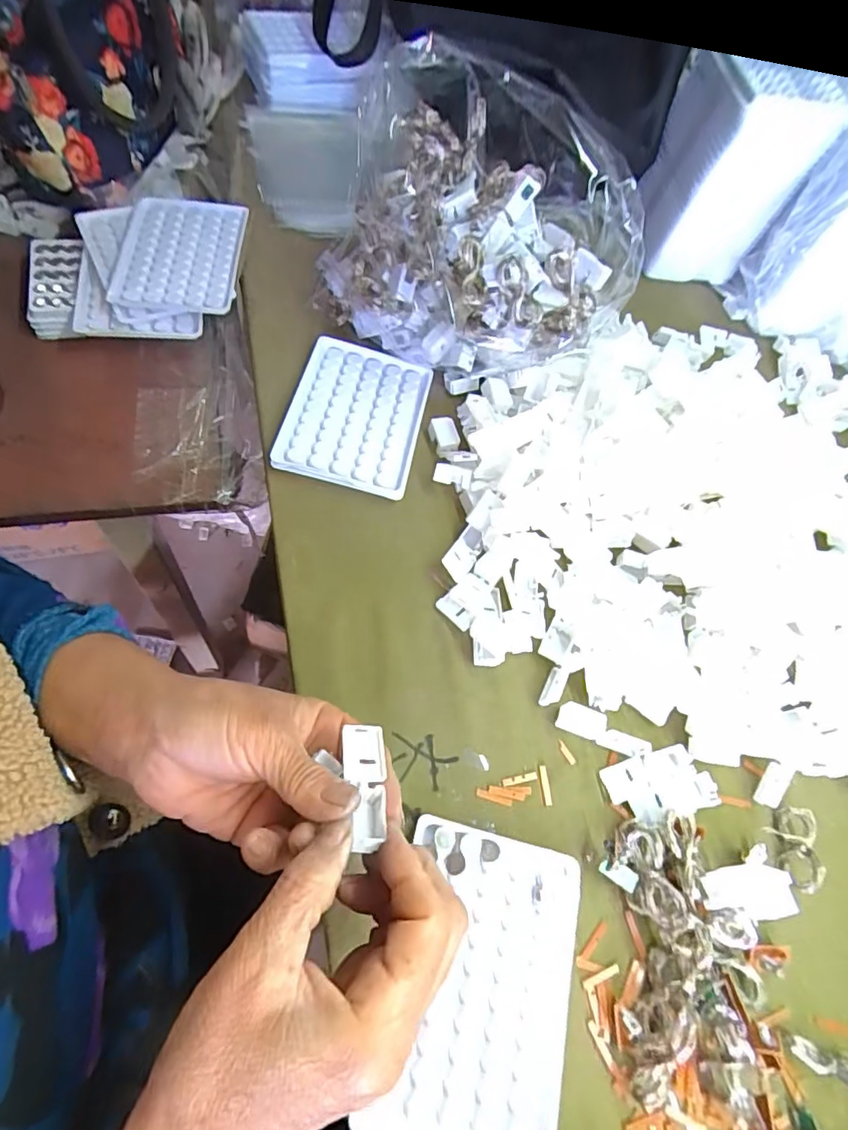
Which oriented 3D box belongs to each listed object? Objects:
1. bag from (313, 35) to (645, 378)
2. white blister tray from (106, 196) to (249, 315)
[{"bbox_3d":[0.052,-0.245,0.402,0.212,0.114,0.180,32,63,5],"label":"bag"},{"bbox_3d":[-0.202,-0.259,0.451,0.098,0.013,0.121,7,63,-8],"label":"white blister tray"}]

